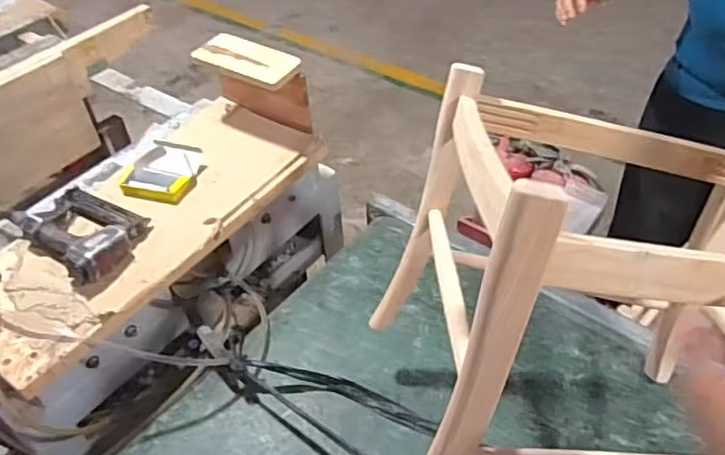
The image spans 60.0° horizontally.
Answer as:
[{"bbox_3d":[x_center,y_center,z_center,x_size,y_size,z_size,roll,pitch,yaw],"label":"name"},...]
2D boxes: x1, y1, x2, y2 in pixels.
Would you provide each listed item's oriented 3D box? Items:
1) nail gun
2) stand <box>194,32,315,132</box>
[{"bbox_3d":[-0.524,0.001,1.163,0.231,0.063,0.168,21,50,24],"label":"nail gun"},{"bbox_3d":[-0.237,-0.308,1.358,0.267,0.155,0.107,25,52,26],"label":"stand"}]

